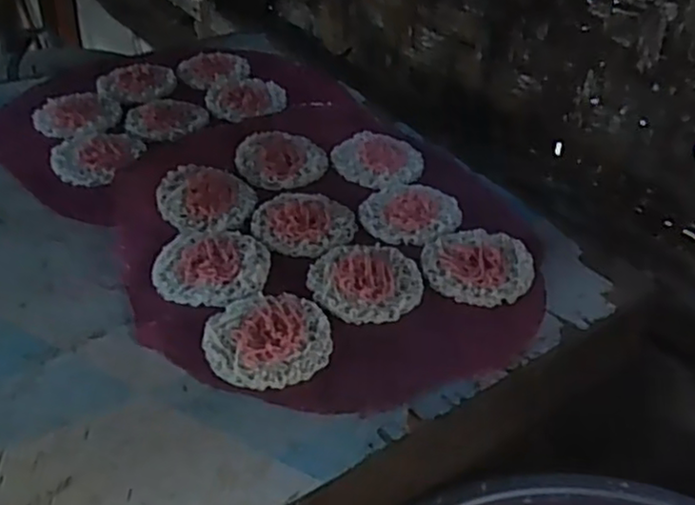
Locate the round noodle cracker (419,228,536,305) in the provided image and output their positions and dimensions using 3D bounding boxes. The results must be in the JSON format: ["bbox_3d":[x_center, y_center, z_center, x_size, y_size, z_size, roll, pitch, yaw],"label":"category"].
[{"bbox_3d":[0.096,0.008,0.515,0.076,0.010,0.077,2,38,-1],"label":"round noodle cracker"}]

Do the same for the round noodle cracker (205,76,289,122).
[{"bbox_3d":[-0.105,-0.159,0.716,0.080,0.008,0.078,2,38,-1],"label":"round noodle cracker"}]

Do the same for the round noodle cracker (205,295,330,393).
[{"bbox_3d":[-0.051,0.056,0.450,0.078,0.009,0.073,2,38,-1],"label":"round noodle cracker"}]

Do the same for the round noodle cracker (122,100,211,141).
[{"bbox_3d":[-0.175,-0.130,0.677,0.076,0.004,0.071,2,38,-1],"label":"round noodle cracker"}]

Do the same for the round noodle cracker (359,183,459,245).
[{"bbox_3d":[0.049,-0.036,0.567,0.076,0.006,0.076,2,38,-1],"label":"round noodle cracker"}]

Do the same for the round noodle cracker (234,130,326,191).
[{"bbox_3d":[-0.058,-0.083,0.616,0.077,0.013,0.075,2,38,-1],"label":"round noodle cracker"}]

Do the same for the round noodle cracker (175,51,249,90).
[{"bbox_3d":[-0.150,-0.203,0.769,0.076,0.005,0.079,2,38,-1],"label":"round noodle cracker"}]

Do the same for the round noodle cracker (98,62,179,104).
[{"bbox_3d":[-0.221,-0.180,0.735,0.078,0.006,0.084,-7,39,-13],"label":"round noodle cracker"}]

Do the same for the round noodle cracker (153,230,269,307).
[{"bbox_3d":[-0.097,0.009,0.504,0.079,0.006,0.078,2,38,-1],"label":"round noodle cracker"}]

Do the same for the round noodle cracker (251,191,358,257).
[{"bbox_3d":[-0.037,-0.026,0.552,0.079,0.011,0.074,2,38,-1],"label":"round noodle cracker"}]

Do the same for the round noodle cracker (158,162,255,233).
[{"bbox_3d":[-0.113,-0.046,0.562,0.072,0.014,0.076,2,38,-1],"label":"round noodle cracker"}]

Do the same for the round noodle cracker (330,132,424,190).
[{"bbox_3d":[0.028,-0.084,0.626,0.077,0.006,0.075,2,38,-1],"label":"round noodle cracker"}]

